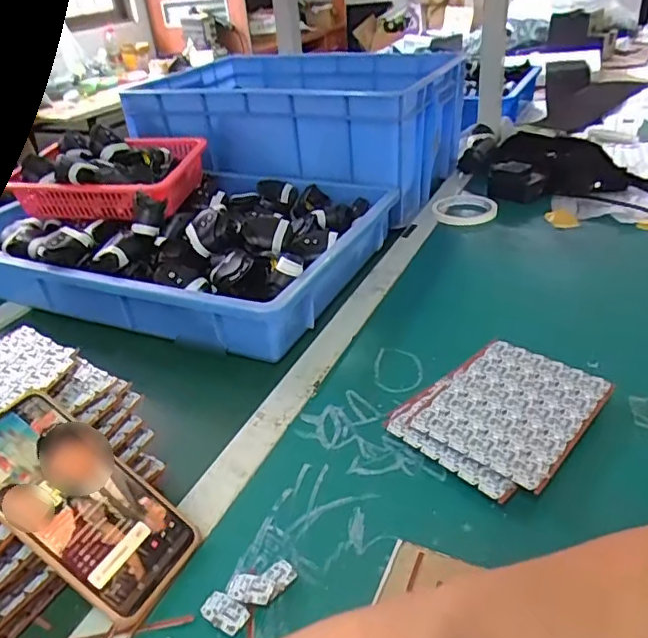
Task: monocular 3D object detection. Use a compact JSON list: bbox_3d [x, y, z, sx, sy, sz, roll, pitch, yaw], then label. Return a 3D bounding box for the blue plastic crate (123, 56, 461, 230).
[{"bbox_3d":[-0.040,-0.362,1.047,0.536,0.186,0.386,12,36,27],"label":"blue plastic crate"}]

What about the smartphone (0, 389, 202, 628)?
[{"bbox_3d":[-0.165,0.122,0.382,0.162,0.009,0.079,41,42,2],"label":"smartphone"}]

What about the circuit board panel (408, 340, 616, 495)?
[{"bbox_3d":[0.159,0.072,0.479,0.114,0.006,0.145,25,44,36],"label":"circuit board panel"}]

